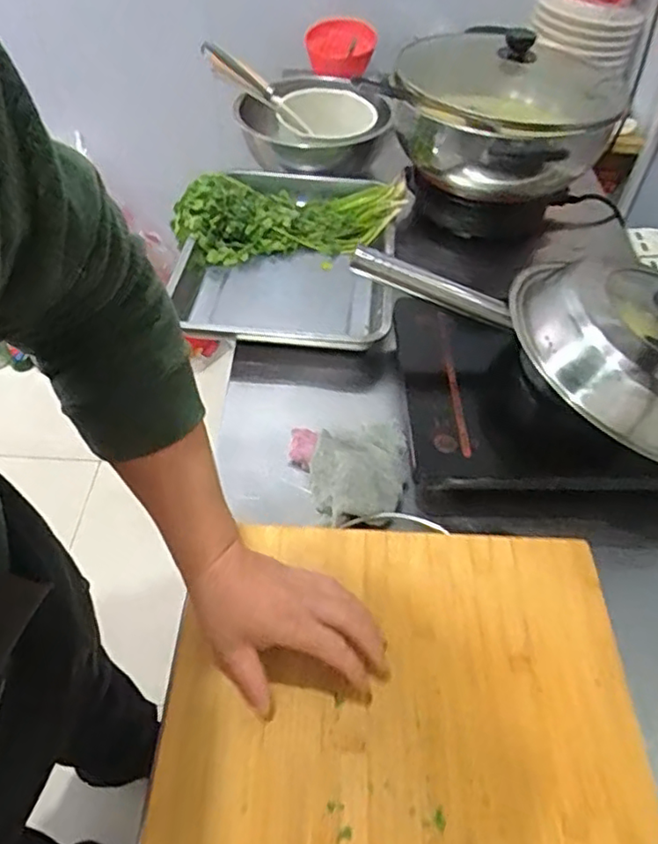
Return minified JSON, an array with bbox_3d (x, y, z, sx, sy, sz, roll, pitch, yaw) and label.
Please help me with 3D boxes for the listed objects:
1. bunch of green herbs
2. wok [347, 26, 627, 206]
[{"bbox_3d":[-0.058,-0.307,0.929,0.329,0.081,0.130,0,50,-2],"label":"bunch of green herbs"},{"bbox_3d":[0.252,-0.462,0.905,0.302,0.166,0.313,21,52,15],"label":"wok"}]

